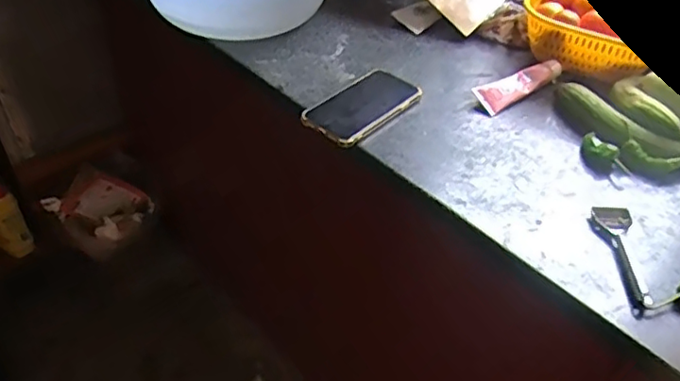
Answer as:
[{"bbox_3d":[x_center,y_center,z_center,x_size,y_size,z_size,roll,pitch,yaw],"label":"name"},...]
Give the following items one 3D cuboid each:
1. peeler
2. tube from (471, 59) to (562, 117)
[{"bbox_3d":[0.268,0.062,0.576,0.039,0.009,0.127,8,43,6],"label":"peeler"},{"bbox_3d":[0.234,-0.135,0.773,0.133,0.026,0.038,-21,48,-23],"label":"tube"}]

